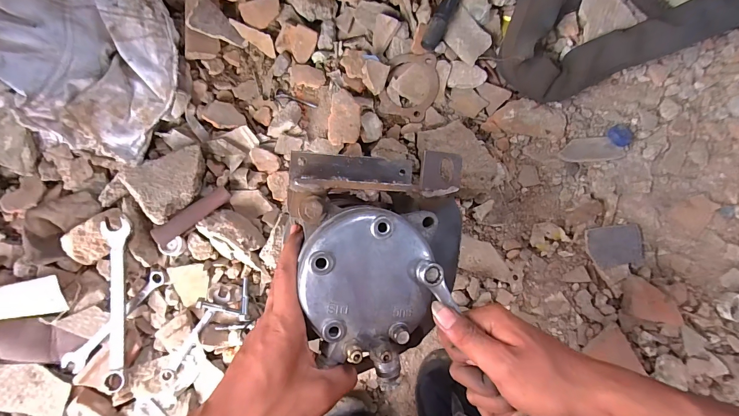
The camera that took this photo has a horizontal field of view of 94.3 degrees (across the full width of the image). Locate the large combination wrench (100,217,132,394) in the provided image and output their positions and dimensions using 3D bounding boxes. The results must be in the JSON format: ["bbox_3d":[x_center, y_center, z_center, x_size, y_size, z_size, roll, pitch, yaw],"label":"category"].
[{"bbox_3d":[-0.311,0.119,0.416,0.031,0.009,0.211,3,93,-7],"label":"large combination wrench"}]

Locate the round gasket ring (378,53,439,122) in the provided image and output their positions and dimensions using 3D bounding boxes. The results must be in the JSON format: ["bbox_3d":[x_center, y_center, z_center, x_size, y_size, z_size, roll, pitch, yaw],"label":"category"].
[{"bbox_3d":[0.058,-0.170,0.474,0.074,0.006,0.091,17,95,5],"label":"round gasket ring"}]

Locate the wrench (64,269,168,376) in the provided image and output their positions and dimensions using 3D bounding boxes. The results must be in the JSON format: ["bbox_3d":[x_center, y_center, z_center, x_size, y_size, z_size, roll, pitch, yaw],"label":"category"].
[{"bbox_3d":[-0.312,0.140,0.424,0.023,0.010,0.152,45,84,-3],"label":"wrench"}]

